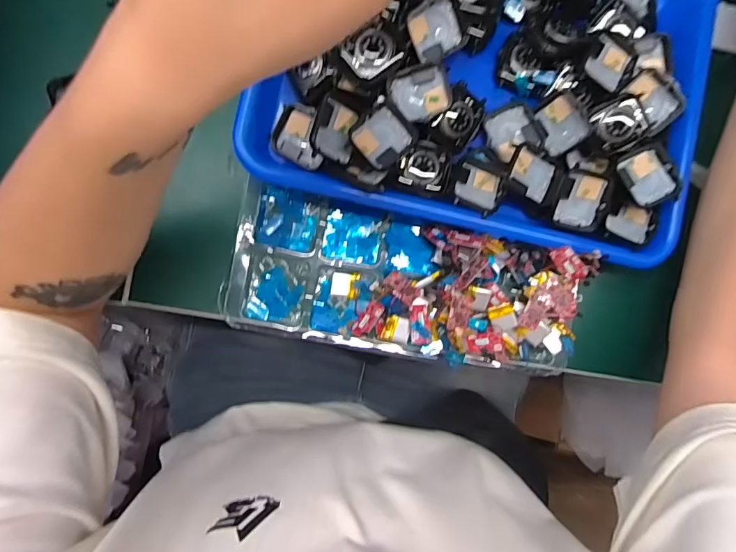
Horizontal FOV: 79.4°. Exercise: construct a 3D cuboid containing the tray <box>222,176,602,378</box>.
[{"bbox_3d":[0.032,0.008,0.326,0.258,0.031,0.116,11,86,-6],"label":"tray"}]

